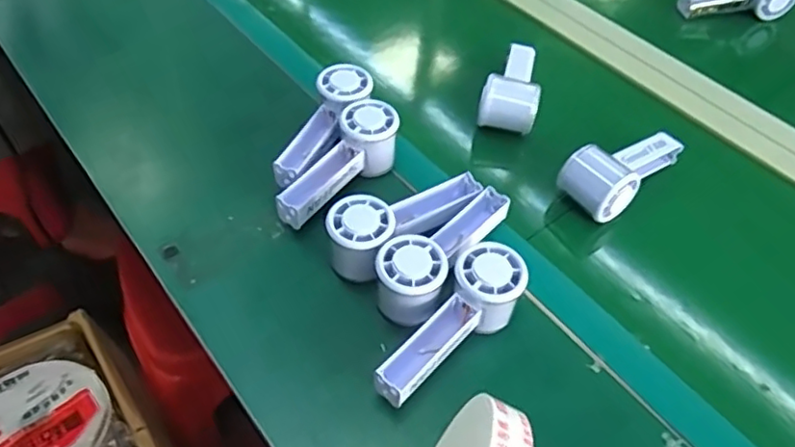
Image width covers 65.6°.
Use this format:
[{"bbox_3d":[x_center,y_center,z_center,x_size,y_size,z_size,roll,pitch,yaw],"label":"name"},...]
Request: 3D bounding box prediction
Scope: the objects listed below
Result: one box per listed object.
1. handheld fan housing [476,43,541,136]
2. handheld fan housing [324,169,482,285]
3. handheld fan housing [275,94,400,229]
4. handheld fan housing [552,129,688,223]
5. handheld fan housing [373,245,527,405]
[{"bbox_3d":[0.136,-0.170,0.713,0.063,0.048,0.150,13,51,8],"label":"handheld fan housing"},{"bbox_3d":[0.010,-0.009,0.558,0.156,0.044,0.058,-30,58,-25],"label":"handheld fan housing"},{"bbox_3d":[-0.053,-0.056,0.600,0.053,0.047,0.155,27,54,19],"label":"handheld fan housing"},{"bbox_3d":[0.233,-0.064,0.628,0.152,0.050,0.063,-35,60,-27],"label":"handheld fan housing"},{"bbox_3d":[0.043,0.079,0.492,0.152,0.053,0.055,-36,60,-28],"label":"handheld fan housing"}]

